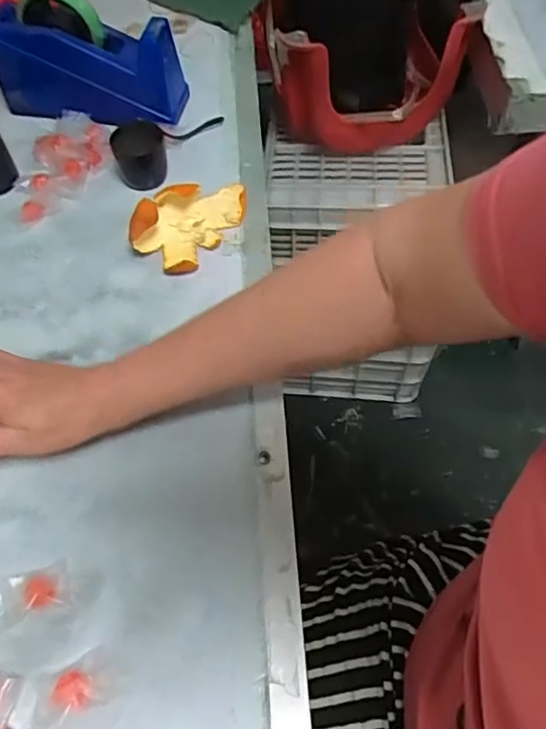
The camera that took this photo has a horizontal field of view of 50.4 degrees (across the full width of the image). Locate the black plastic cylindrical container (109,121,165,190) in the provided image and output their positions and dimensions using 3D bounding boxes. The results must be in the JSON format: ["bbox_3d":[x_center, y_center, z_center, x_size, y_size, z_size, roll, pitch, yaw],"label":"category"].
[{"bbox_3d":[-0.138,-0.219,0.600,0.053,0.049,0.056,-13,59,-7],"label":"black plastic cylindrical container"}]

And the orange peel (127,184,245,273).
[{"bbox_3d":[-0.075,-0.142,0.549,0.061,0.046,0.120,30,63,18],"label":"orange peel"}]

